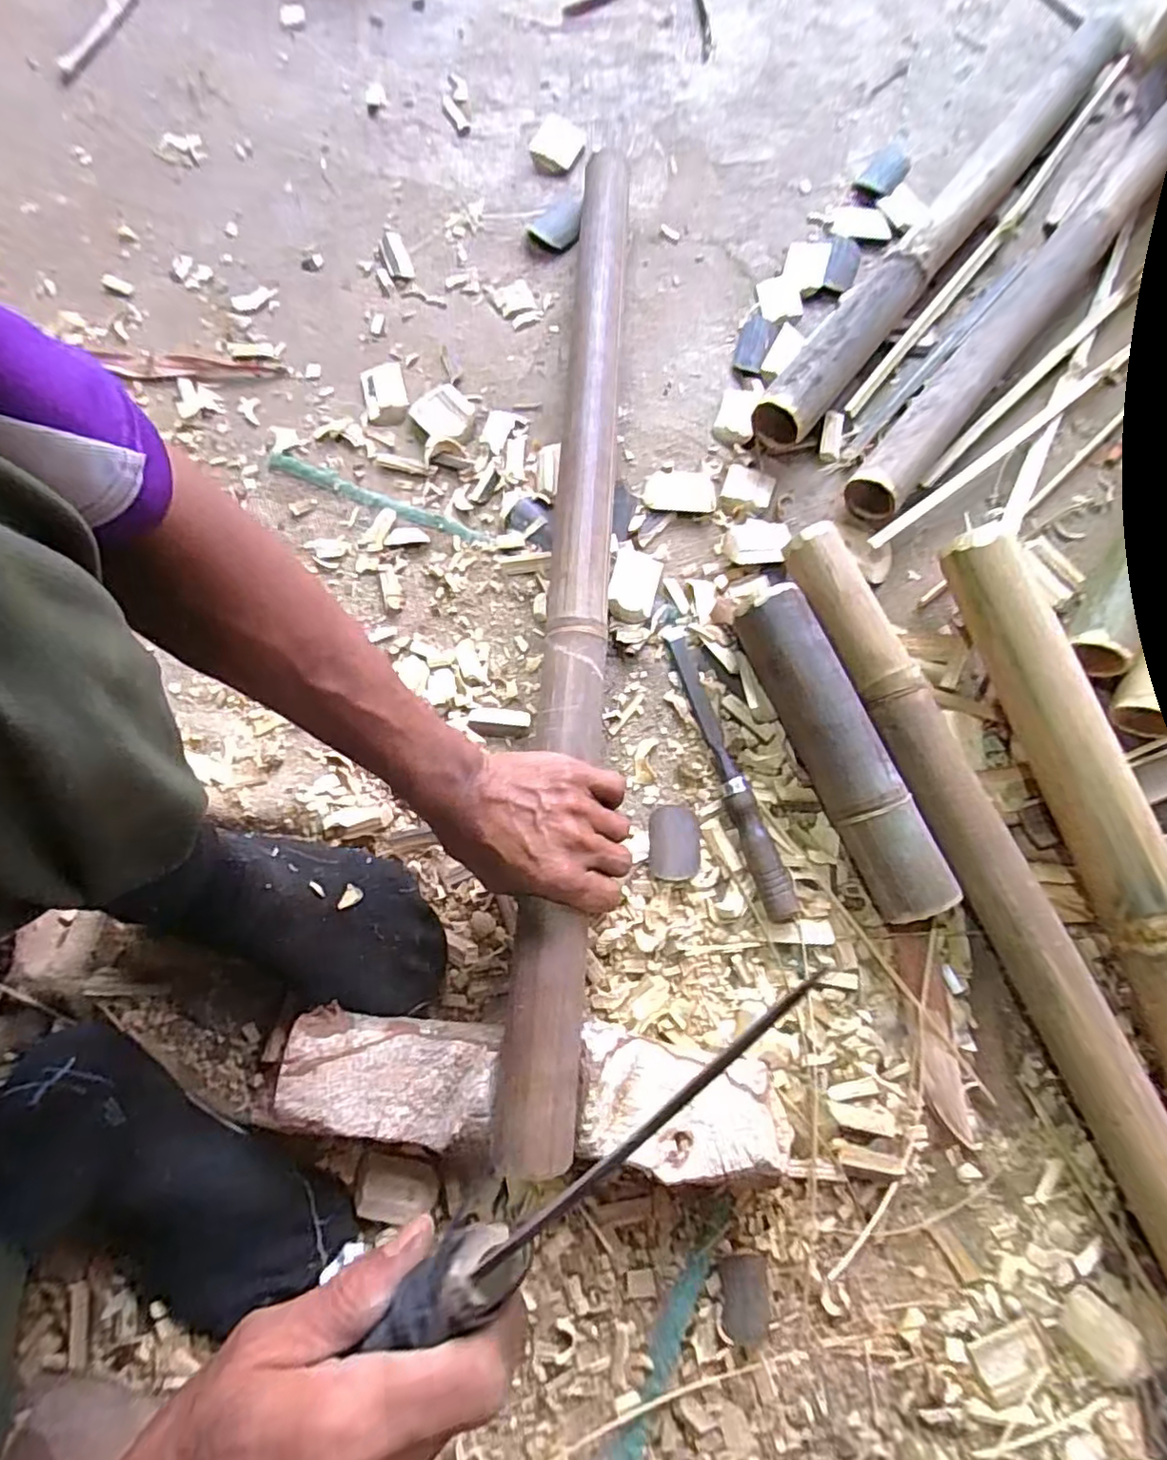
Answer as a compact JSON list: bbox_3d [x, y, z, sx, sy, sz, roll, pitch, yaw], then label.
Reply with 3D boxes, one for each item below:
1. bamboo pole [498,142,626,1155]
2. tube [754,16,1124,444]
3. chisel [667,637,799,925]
[{"bbox_3d":[-0.002,-0.128,0.495,0.047,0.038,0.814,4,74,0],"label":"bamboo pole"},{"bbox_3d":[0.356,-0.502,0.626,0.057,0.059,0.617,38,79,7],"label":"tube"},{"bbox_3d":[0.114,0.034,0.505,0.024,0.026,0.242,-19,78,-5],"label":"chisel"}]

